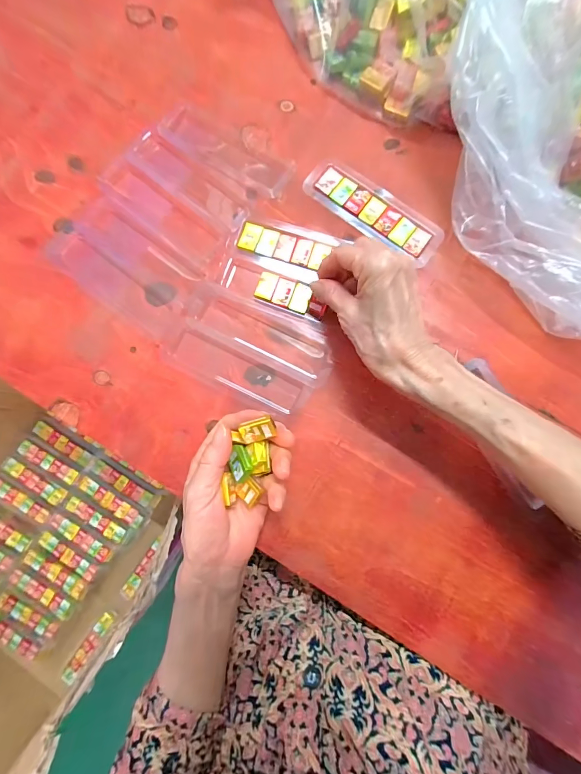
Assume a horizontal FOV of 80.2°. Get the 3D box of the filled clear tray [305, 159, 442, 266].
[{"bbox_3d":[0.079,-0.168,0.330,0.138,0.013,0.042,35,84,5],"label":"filled clear tray"}]

